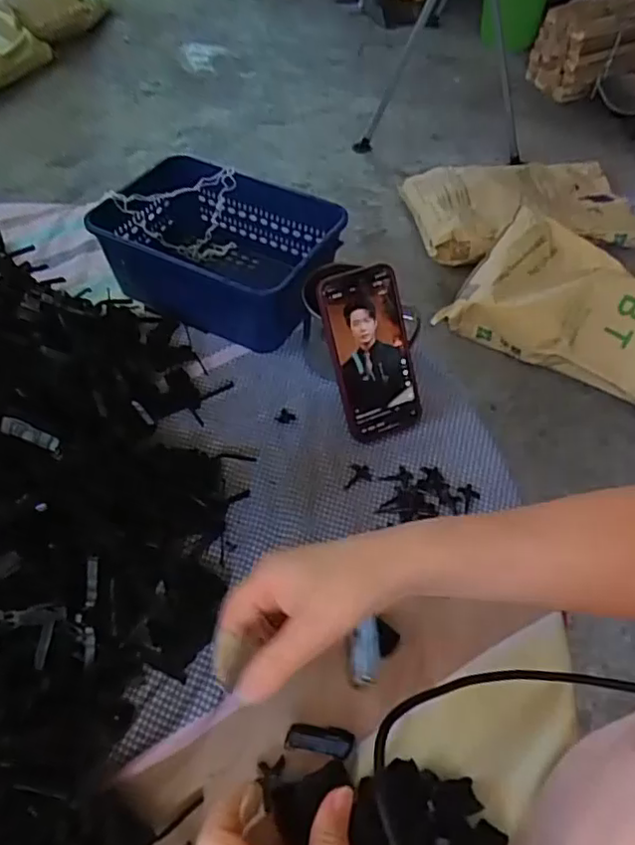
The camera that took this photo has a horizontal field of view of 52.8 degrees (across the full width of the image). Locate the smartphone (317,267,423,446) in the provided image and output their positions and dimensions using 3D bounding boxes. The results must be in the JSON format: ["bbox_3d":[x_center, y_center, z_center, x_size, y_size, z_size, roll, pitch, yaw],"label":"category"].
[{"bbox_3d":[0.052,-0.066,0.609,0.076,0.157,0.015,-19,19,-13],"label":"smartphone"}]

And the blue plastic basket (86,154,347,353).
[{"bbox_3d":[-0.112,-0.194,0.733,0.260,0.107,0.178,26,56,16],"label":"blue plastic basket"}]

